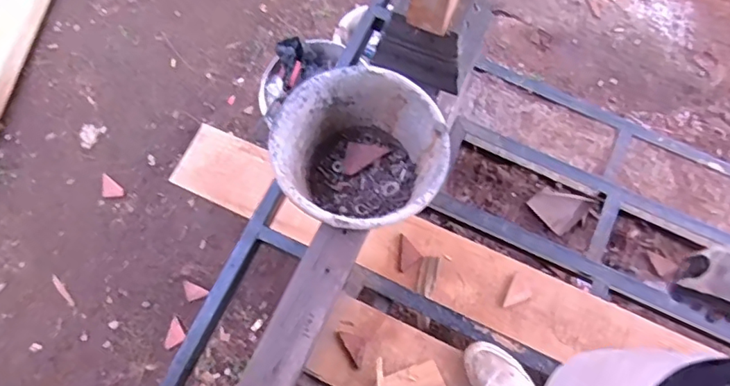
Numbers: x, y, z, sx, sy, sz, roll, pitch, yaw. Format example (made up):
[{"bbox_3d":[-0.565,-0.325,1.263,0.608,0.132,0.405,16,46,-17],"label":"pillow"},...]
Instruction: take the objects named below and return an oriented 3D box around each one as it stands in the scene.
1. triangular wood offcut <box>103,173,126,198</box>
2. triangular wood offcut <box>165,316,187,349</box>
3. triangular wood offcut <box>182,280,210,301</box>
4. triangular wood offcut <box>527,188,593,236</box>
[{"bbox_3d":[-0.790,-0.024,1.695,0.064,0.019,0.075,-5,72,-3],"label":"triangular wood offcut"},{"bbox_3d":[-0.570,0.428,1.638,0.054,0.013,0.092,15,72,4],"label":"triangular wood offcut"},{"bbox_3d":[-0.521,0.295,1.665,0.066,0.011,0.060,-17,73,-7],"label":"triangular wood offcut"},{"bbox_3d":[0.617,0.035,1.699,0.169,0.029,0.142,-40,77,-13],"label":"triangular wood offcut"}]

